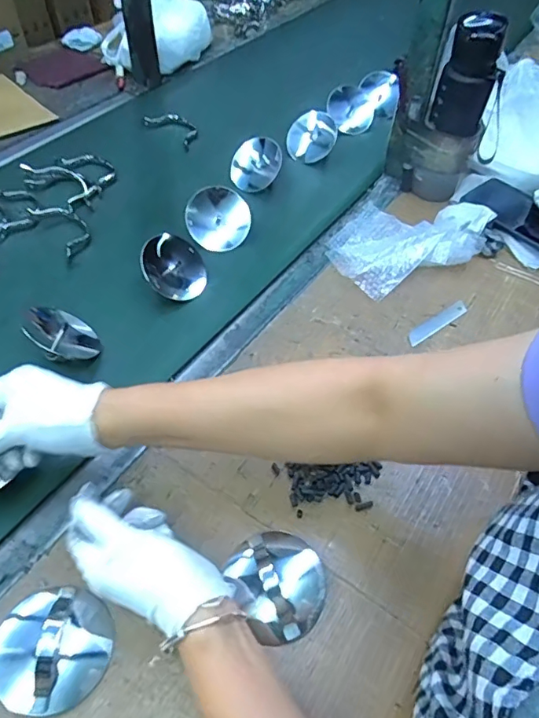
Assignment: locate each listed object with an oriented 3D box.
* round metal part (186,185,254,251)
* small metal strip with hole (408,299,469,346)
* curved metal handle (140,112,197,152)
[{"bbox_3d":[-0.069,-0.189,0.682,0.084,0.023,0.084,0,87,1],"label":"round metal part"},{"bbox_3d":[0.206,-0.045,0.619,0.098,0.004,0.020,-30,56,-21],"label":"small metal strip with hole"},{"bbox_3d":[-0.165,-0.403,0.876,0.056,0.015,0.142,-34,60,-26],"label":"curved metal handle"}]

